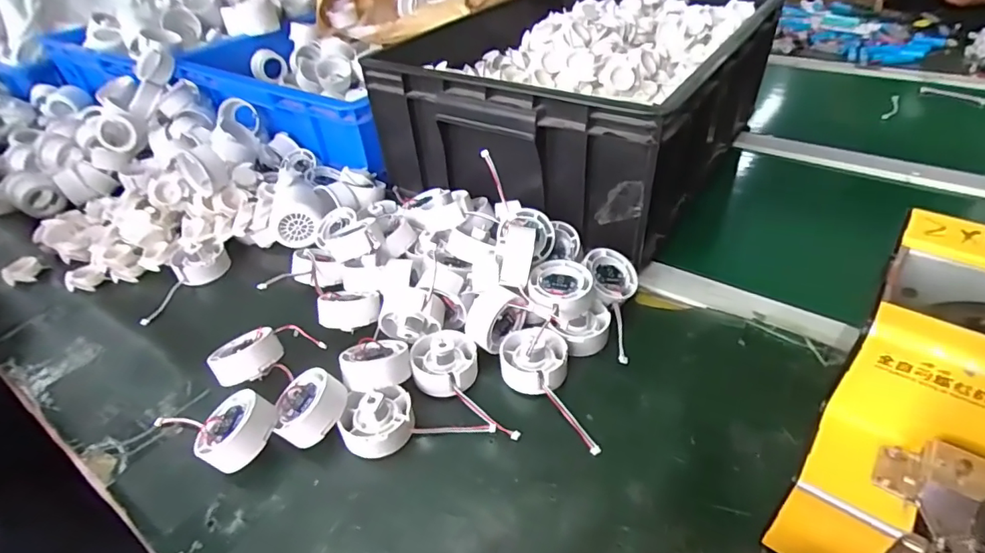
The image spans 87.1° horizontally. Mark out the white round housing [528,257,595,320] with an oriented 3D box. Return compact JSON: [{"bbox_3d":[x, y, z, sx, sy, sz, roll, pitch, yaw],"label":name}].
[{"bbox_3d":[0.058,0.012,0.448,0.050,0.021,0.058,16,45,23],"label":"white round housing"}]

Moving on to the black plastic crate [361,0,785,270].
[{"bbox_3d":[0.108,-0.245,0.673,0.392,0.163,0.460,22,48,28],"label":"black plastic crate"}]

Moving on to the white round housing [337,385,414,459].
[{"bbox_3d":[-0.087,0.110,0.392,0.049,0.034,0.047,-3,41,3],"label":"white round housing"}]

